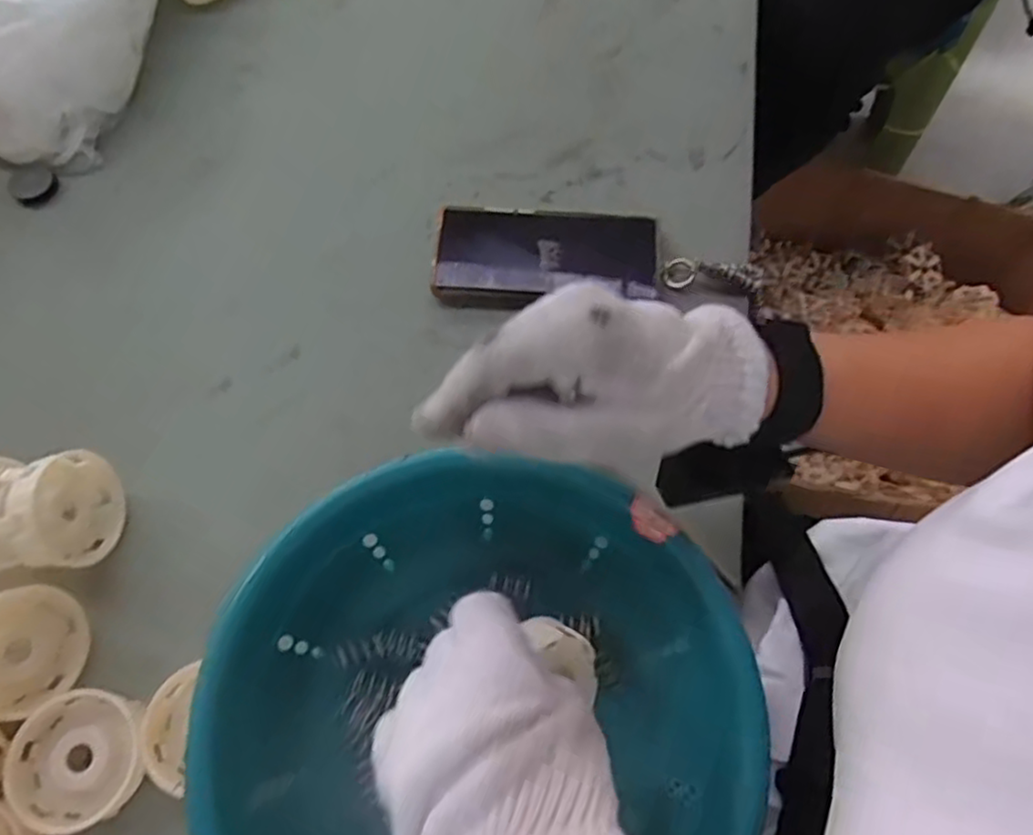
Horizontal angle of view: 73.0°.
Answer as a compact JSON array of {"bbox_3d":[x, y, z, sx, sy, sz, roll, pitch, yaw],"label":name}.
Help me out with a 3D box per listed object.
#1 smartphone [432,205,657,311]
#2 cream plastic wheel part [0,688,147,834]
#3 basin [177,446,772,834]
[{"bbox_3d":[0.023,-0.125,0.538,0.167,0.017,0.086,0,68,0],"label":"smartphone"},{"bbox_3d":[-0.236,0.183,0.376,0.061,0.022,0.065,0,68,0],"label":"cream plastic wheel part"},{"bbox_3d":[-0.018,0.158,0.367,0.251,0.083,0.258,1,67,-2],"label":"basin"}]

